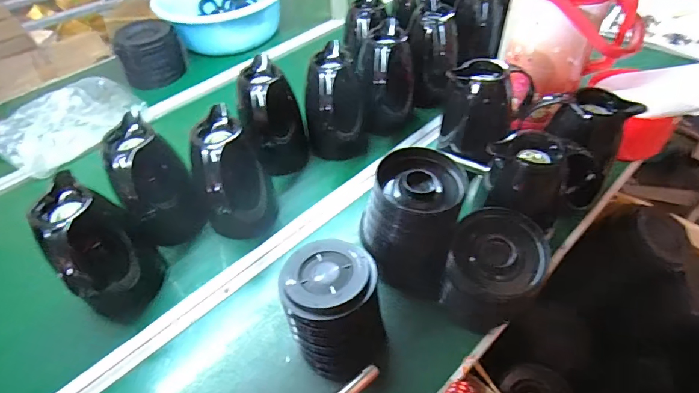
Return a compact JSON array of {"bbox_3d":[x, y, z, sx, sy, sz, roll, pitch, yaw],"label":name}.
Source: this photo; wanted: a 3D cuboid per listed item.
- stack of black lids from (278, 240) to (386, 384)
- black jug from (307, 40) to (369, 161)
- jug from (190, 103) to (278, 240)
[{"bbox_3d":[-0.020,0.150,0.558,0.122,0.146,0.127,-16,47,-9],"label":"stack of black lids"},{"bbox_3d":[-0.029,-0.169,0.816,0.122,0.195,0.148,-8,47,-1],"label":"black jug"},{"bbox_3d":[-0.194,-0.017,0.695,0.124,0.204,0.116,30,57,29],"label":"jug"}]

